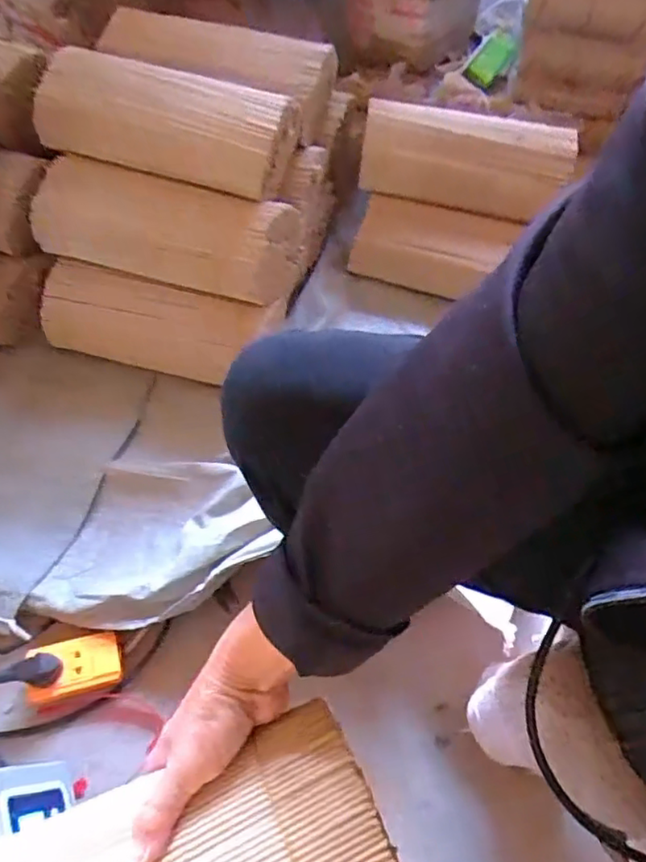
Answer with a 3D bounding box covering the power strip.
[{"bbox_3d":[-0.267,0.254,0.647,0.096,0.026,0.057,-10,58,-10],"label":"power strip"}]

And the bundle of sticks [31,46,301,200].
[{"bbox_3d":[-0.209,-0.400,0.779,0.336,0.108,0.110,20,58,10],"label":"bundle of sticks"}]

